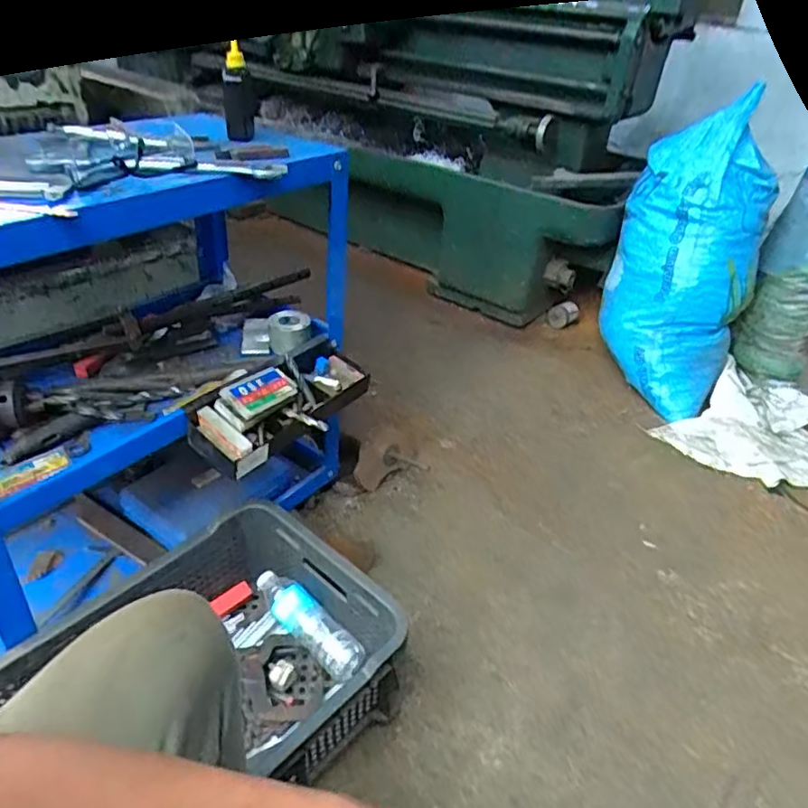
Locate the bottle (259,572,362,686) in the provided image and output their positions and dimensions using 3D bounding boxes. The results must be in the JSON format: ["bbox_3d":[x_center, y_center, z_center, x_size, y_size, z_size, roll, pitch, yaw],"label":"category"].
[{"bbox_3d":[-0.155,0.339,0.965,0.220,0.067,0.060,31,42,32],"label":"bottle"}]

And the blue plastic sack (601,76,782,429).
[{"bbox_3d":[0.751,-0.375,1.667,0.333,0.789,0.262,8,12,7],"label":"blue plastic sack"}]

